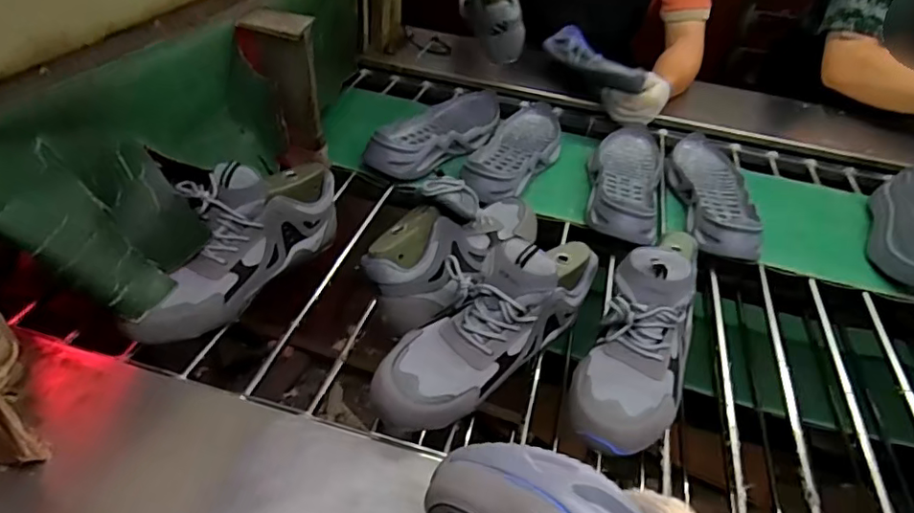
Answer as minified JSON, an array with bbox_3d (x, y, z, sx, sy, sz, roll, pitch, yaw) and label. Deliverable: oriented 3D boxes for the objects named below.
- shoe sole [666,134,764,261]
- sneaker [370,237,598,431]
[{"bbox_3d":[0.416,-0.115,0.884,0.115,0.048,0.337,11,43,4],"label":"shoe sole"},{"bbox_3d":[0.036,0.064,0.554,0.283,0.115,0.096,-35,56,-18],"label":"sneaker"}]

